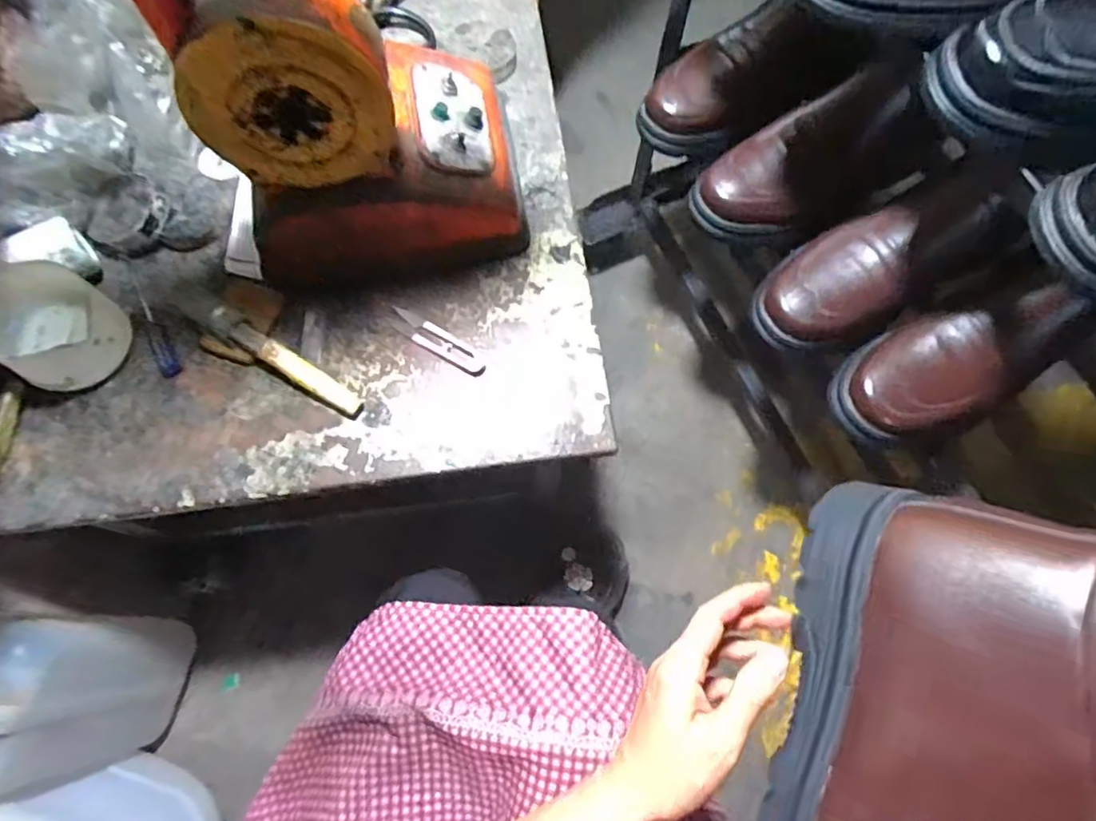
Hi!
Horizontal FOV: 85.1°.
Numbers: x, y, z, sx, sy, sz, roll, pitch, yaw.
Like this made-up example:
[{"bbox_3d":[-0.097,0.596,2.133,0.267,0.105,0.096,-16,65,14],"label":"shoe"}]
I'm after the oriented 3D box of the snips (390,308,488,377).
[{"bbox_3d":[-0.097,-0.061,0.527,0.098,0.004,0.023,32,73,8],"label":"snips"}]

